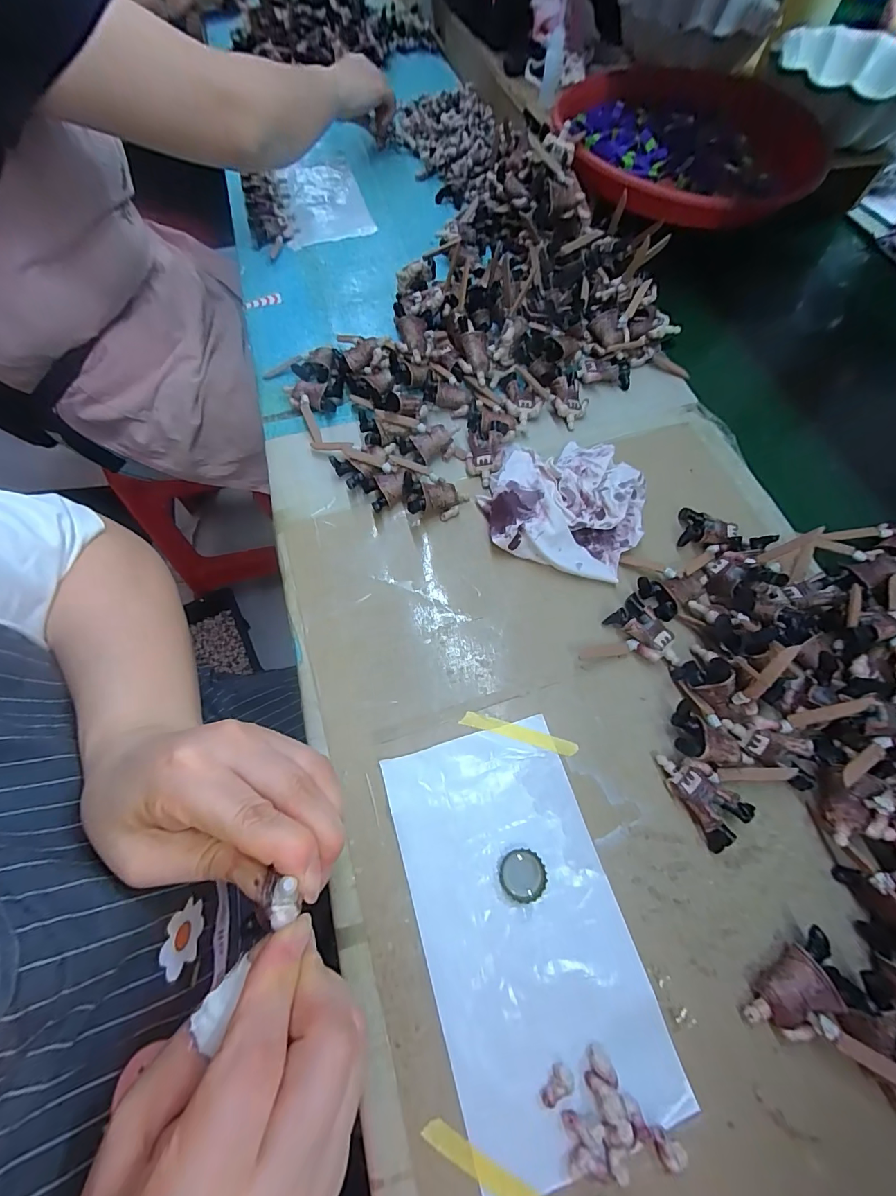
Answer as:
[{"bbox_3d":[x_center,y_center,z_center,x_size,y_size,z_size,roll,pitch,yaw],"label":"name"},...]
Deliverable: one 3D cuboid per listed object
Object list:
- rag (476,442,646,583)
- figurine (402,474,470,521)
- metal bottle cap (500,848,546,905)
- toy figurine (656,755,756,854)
[{"bbox_3d":[0.104,-0.090,0.365,0.131,0.032,0.132,20,66,8],"label":"rag"},{"bbox_3d":[-0.009,-0.089,0.372,0.054,0.028,0.033,-11,68,-3],"label":"figurine"},{"bbox_3d":[0.047,0.174,0.267,0.028,0.006,0.027,1,65,-1],"label":"metal bottle cap"},{"bbox_3d":[0.170,0.129,0.281,0.033,0.018,0.060,-29,69,-14],"label":"toy figurine"}]

